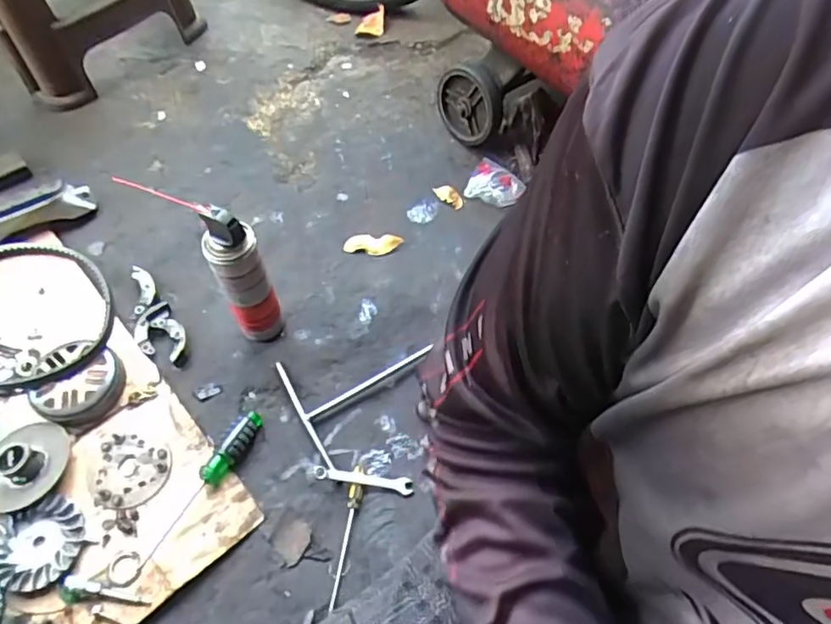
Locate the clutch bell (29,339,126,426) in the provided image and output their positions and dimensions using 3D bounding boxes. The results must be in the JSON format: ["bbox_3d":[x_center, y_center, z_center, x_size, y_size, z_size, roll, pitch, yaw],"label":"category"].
[{"bbox_3d":[-0.465,0.093,0.799,0.113,0.037,0.116,35,65,18],"label":"clutch bell"}]

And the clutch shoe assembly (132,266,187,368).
[{"bbox_3d":[-0.393,0.010,0.865,0.063,0.018,0.176,-33,65,-18],"label":"clutch shoe assembly"}]

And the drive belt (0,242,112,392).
[{"bbox_3d":[-0.570,-0.003,0.841,0.281,0.035,0.242,6,60,3],"label":"drive belt"}]

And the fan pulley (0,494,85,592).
[{"bbox_3d":[-0.456,0.278,0.703,0.105,0.017,0.098,0,60,0],"label":"fan pulley"}]

